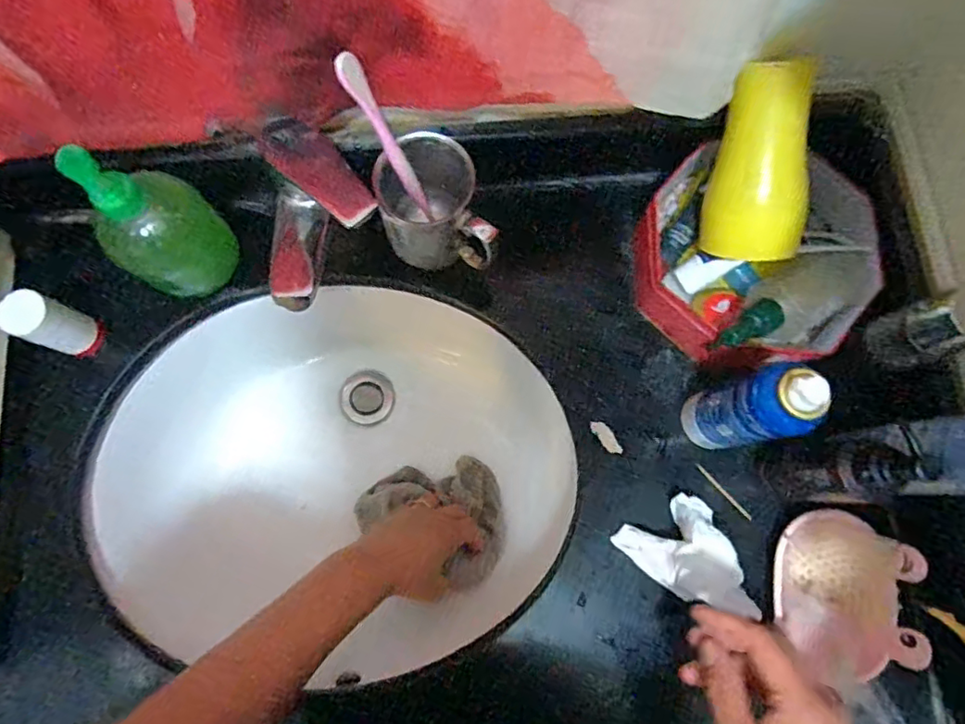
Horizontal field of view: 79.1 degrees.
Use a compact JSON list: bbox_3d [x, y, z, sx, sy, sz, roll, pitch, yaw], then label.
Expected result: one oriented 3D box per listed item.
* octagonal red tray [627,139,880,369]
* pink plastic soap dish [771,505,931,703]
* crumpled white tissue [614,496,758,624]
[{"bbox_3d":[0.229,-0.085,0.514,0.194,0.074,0.183,9,79,0],"label":"octagonal red tray"},{"bbox_3d":[0.292,0.189,0.468,0.113,0.040,0.129,10,79,1],"label":"pink plastic soap dish"},{"bbox_3d":[0.174,0.161,0.474,0.117,0.045,0.071,41,81,6],"label":"crumpled white tissue"}]

